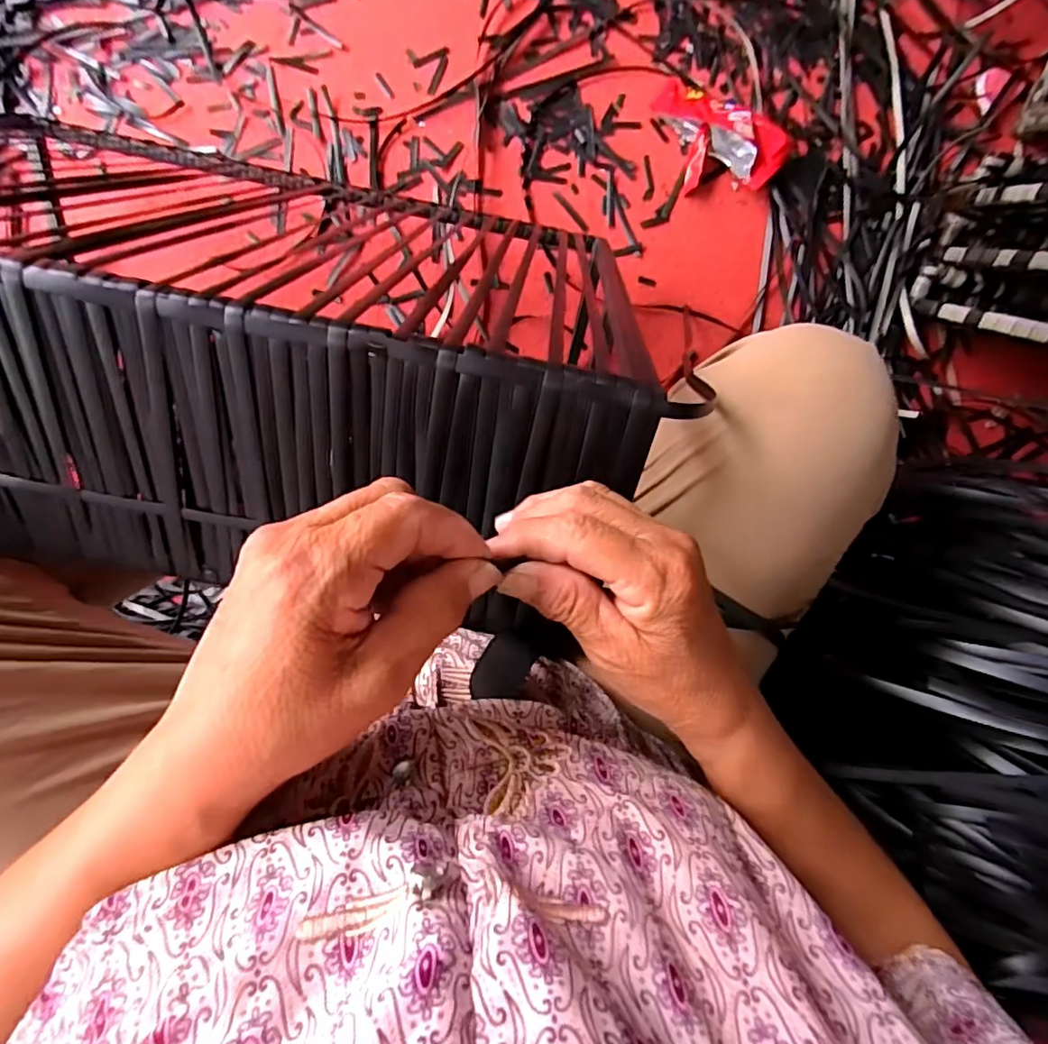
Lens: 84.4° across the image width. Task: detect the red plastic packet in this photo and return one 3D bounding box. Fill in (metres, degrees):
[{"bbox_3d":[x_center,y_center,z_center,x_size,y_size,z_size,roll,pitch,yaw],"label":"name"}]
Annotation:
[{"bbox_3d":[0.267,-0.520,0.771,0.173,0.046,0.144,-2,93,-2],"label":"red plastic packet"}]

